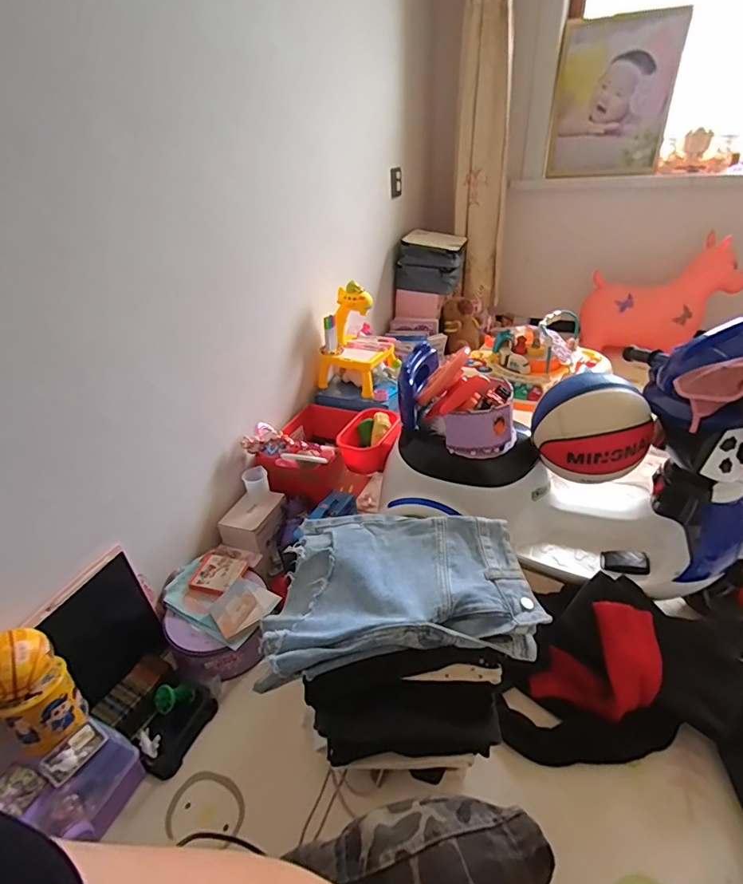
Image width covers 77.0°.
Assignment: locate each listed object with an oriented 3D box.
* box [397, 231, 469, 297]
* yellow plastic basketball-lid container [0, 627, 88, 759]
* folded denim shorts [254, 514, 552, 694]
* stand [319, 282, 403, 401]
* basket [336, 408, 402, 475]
[{"bbox_3d":[0.237,-0.707,1.815,0.228,0.193,0.275,6,34,15],"label":"box"},{"bbox_3d":[-0.484,0.352,0.665,0.076,0.173,0.090,18,39,31],"label":"yellow plastic basketball-lid container"},{"bbox_3d":[0.039,0.200,0.656,0.346,0.058,0.245,-3,33,2],"label":"folded denim shorts"},{"bbox_3d":[-0.045,-0.308,1.347,0.186,0.280,0.178,10,35,20],"label":"stand"},{"bbox_3d":[-0.001,-0.005,1.122,0.139,0.095,0.155,0,33,6],"label":"basket"}]

